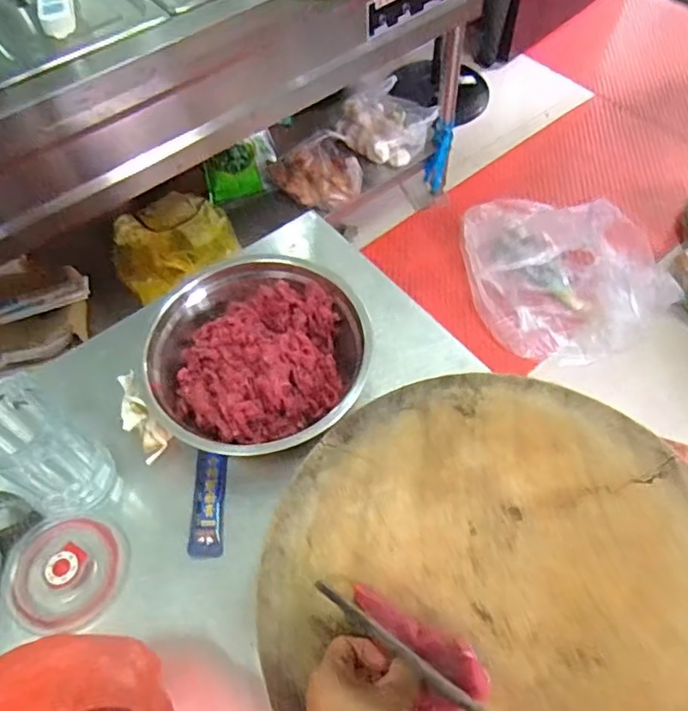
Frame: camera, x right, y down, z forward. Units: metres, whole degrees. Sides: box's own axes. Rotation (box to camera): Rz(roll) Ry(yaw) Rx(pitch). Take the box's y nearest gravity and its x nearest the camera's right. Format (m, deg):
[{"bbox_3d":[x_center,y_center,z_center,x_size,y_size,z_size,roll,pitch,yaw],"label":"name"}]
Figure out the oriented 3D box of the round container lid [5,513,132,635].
[{"bbox_3d":[-0.242,0.187,0.513,0.102,0.014,0.096,-1,58,2],"label":"round container lid"}]

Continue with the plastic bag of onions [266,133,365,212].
[{"bbox_3d":[-0.066,-0.499,1.565,0.223,0.107,0.204,-26,60,-13],"label":"plastic bag of onions"}]

